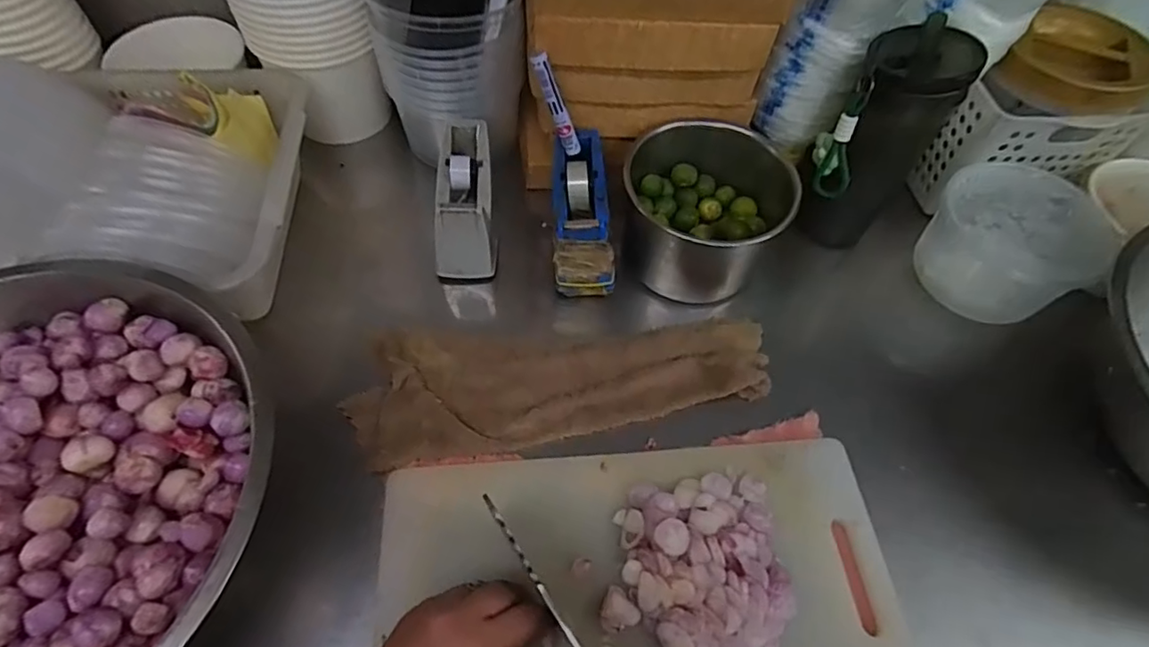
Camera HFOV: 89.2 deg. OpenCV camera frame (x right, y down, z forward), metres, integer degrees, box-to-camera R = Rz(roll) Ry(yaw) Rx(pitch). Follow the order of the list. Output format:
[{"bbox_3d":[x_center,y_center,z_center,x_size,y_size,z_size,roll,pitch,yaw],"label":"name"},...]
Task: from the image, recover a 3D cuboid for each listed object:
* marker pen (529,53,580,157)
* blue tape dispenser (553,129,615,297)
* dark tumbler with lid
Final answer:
[{"bbox_3d":[-0.016,-0.192,0.520,0.011,0.097,0.013,6,54,28],"label":"marker pen"},{"bbox_3d":[0.008,-0.104,0.562,0.056,0.091,0.124,1,58,-3],"label":"blue tape dispenser"},{"bbox_3d":[0.271,-0.160,0.540,0.075,0.211,0.081,2,58,-3],"label":"dark tumbler with lid"}]

